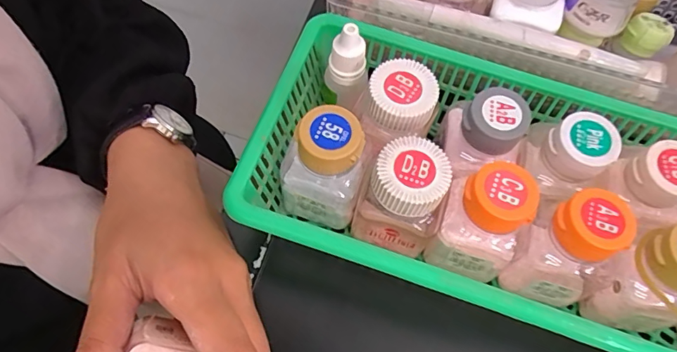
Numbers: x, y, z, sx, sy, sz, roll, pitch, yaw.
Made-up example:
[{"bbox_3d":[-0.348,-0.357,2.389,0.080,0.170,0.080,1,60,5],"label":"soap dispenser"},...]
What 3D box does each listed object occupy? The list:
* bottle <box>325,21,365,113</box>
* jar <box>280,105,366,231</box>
[{"bbox_3d":[0.004,-0.058,0.252,0.019,0.057,0.019,39,70,14],"label":"bottle"},{"bbox_3d":[-0.007,-0.003,0.231,0.036,0.051,0.038,17,66,5],"label":"jar"}]

